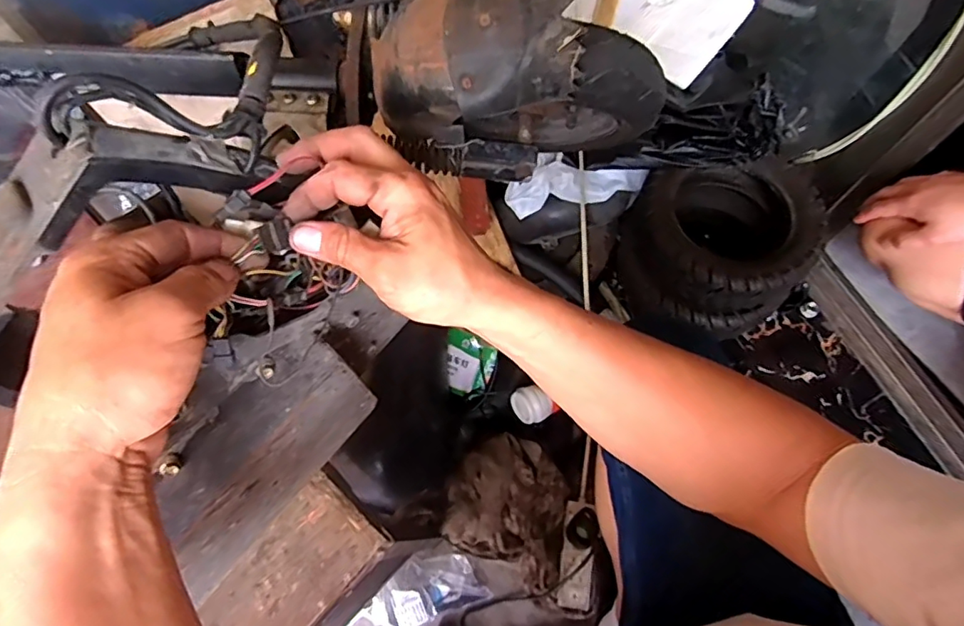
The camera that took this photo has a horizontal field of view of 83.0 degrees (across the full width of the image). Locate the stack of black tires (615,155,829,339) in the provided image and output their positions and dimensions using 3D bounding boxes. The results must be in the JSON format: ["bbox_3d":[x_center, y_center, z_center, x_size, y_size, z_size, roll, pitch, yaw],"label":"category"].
[{"bbox_3d":[0.359,-0.113,0.827,0.231,0.133,0.257,38,72,14],"label":"stack of black tires"}]

